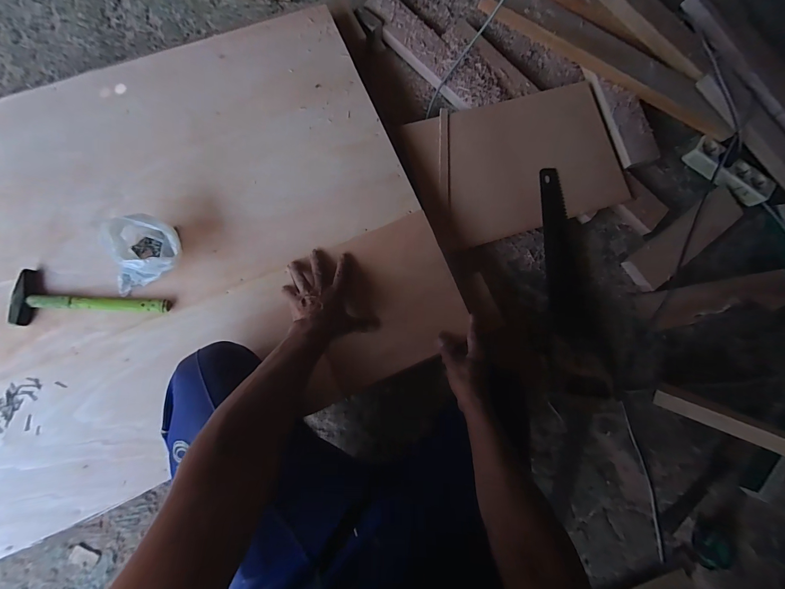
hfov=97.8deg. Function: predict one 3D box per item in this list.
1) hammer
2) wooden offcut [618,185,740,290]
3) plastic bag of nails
[{"bbox_3d":[-0.501,0.014,0.575,0.240,0.017,0.087,5,82,-4],"label":"hammer"},{"bbox_3d":[0.642,-0.124,0.754,0.291,0.021,0.082,-39,71,-1],"label":"wooden offcut"},{"bbox_3d":[-0.415,-0.071,0.561,0.129,0.081,0.094,-23,85,-8],"label":"plastic bag of nails"}]

